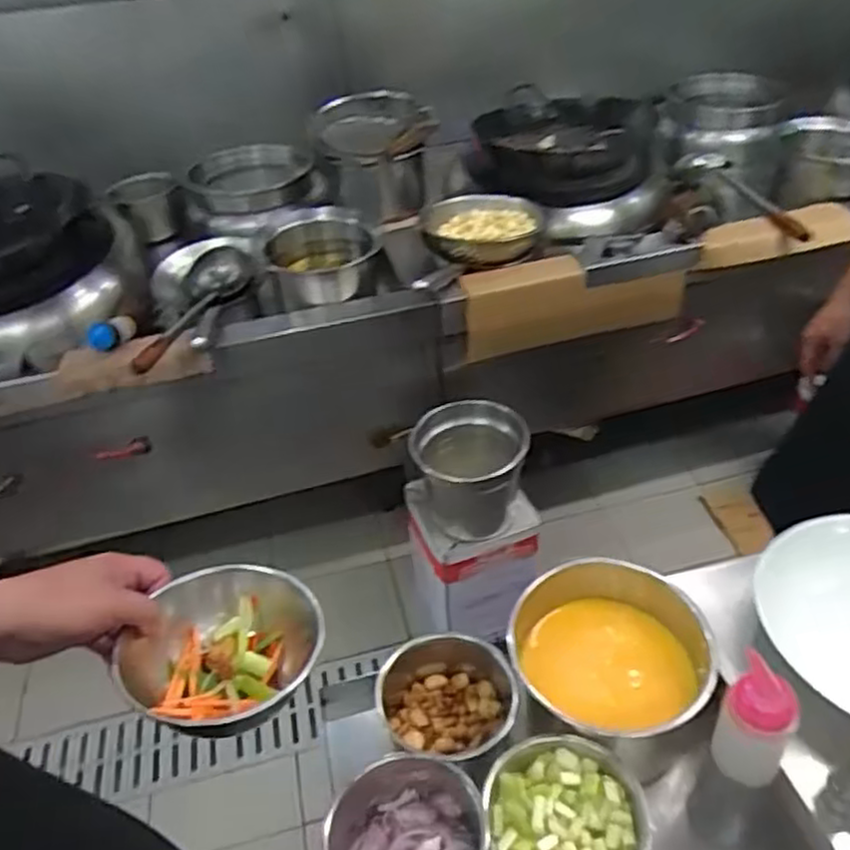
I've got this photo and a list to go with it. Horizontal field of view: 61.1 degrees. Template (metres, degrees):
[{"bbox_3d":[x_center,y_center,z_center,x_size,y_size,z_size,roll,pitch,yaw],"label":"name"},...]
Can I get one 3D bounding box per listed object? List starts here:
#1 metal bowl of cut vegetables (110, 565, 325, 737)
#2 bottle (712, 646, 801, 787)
[{"bbox_3d":[-0.161,0.185,0.589,0.125,0.069,0.142,20,45,29],"label":"metal bowl of cut vegetables"},{"bbox_3d":[0.265,0.239,0.576,0.052,0.101,0.045,19,45,28],"label":"bottle"}]

